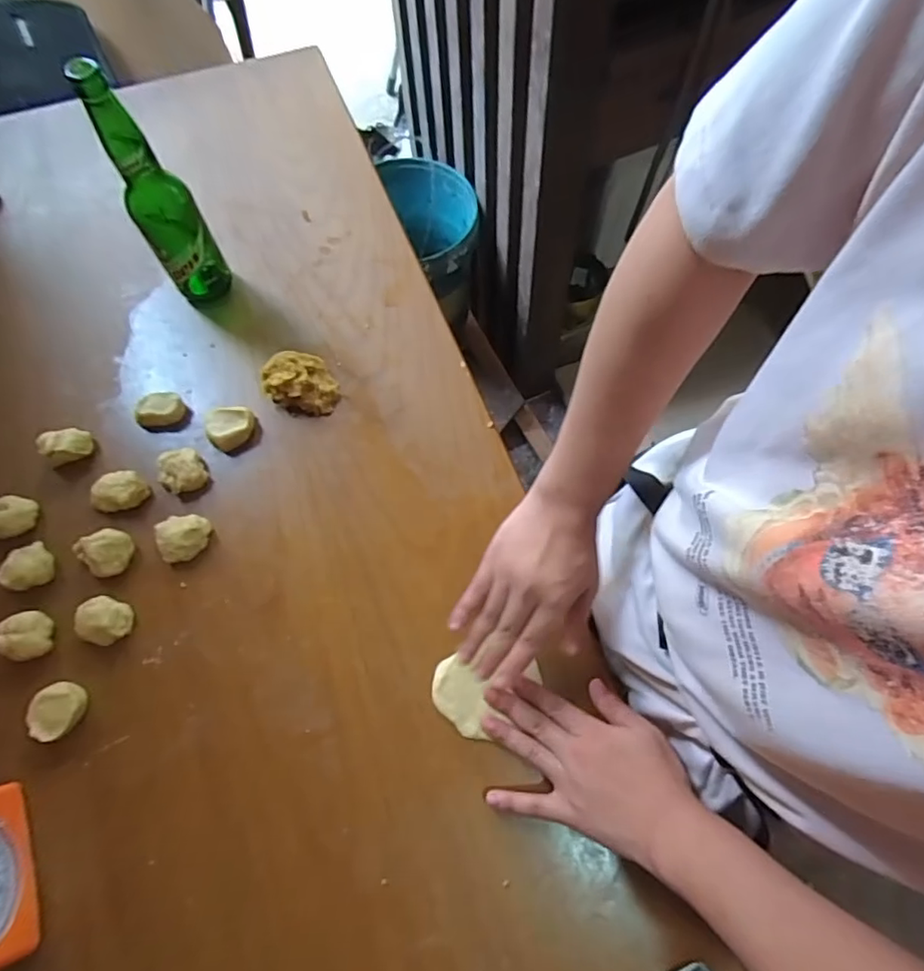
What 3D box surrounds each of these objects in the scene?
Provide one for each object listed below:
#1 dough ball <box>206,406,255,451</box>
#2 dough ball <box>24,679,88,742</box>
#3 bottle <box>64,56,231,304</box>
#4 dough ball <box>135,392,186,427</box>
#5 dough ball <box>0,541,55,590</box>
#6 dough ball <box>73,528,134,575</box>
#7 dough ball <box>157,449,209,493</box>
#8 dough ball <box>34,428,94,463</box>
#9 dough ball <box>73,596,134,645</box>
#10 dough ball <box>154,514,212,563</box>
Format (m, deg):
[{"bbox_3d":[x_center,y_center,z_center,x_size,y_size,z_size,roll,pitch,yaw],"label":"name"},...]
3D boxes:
[{"bbox_3d":[-0.238,-0.061,0.580,0.047,0.021,0.040,-33,72,-12],"label":"dough ball"},{"bbox_3d":[-0.344,0.191,0.478,0.040,0.016,0.045,26,70,9],"label":"dough ball"},{"bbox_3d":[-0.294,-0.276,0.546,0.059,0.237,0.055,-29,71,-11],"label":"bottle"},{"bbox_3d":[-0.314,-0.078,0.587,0.042,0.019,0.037,0,68,0],"label":"dough ball"},{"bbox_3d":[-0.402,0.076,0.519,0.038,0.019,0.041,0,68,0],"label":"dough ball"},{"bbox_3d":[-0.336,0.059,0.525,0.045,0.023,0.043,0,68,0],"label":"dough ball"},{"bbox_3d":[-0.279,-0.014,0.559,0.039,0.020,0.044,-34,72,-13],"label":"dough ball"},{"bbox_3d":[-0.397,-0.041,0.564,0.040,0.030,0.028,-26,71,-10],"label":"dough ball"},{"bbox_3d":[-0.323,0.121,0.505,0.045,0.020,0.039,21,70,8],"label":"dough ball"},{"bbox_3d":[-0.265,0.049,0.534,0.044,0.024,0.042,0,68,0],"label":"dough ball"}]

